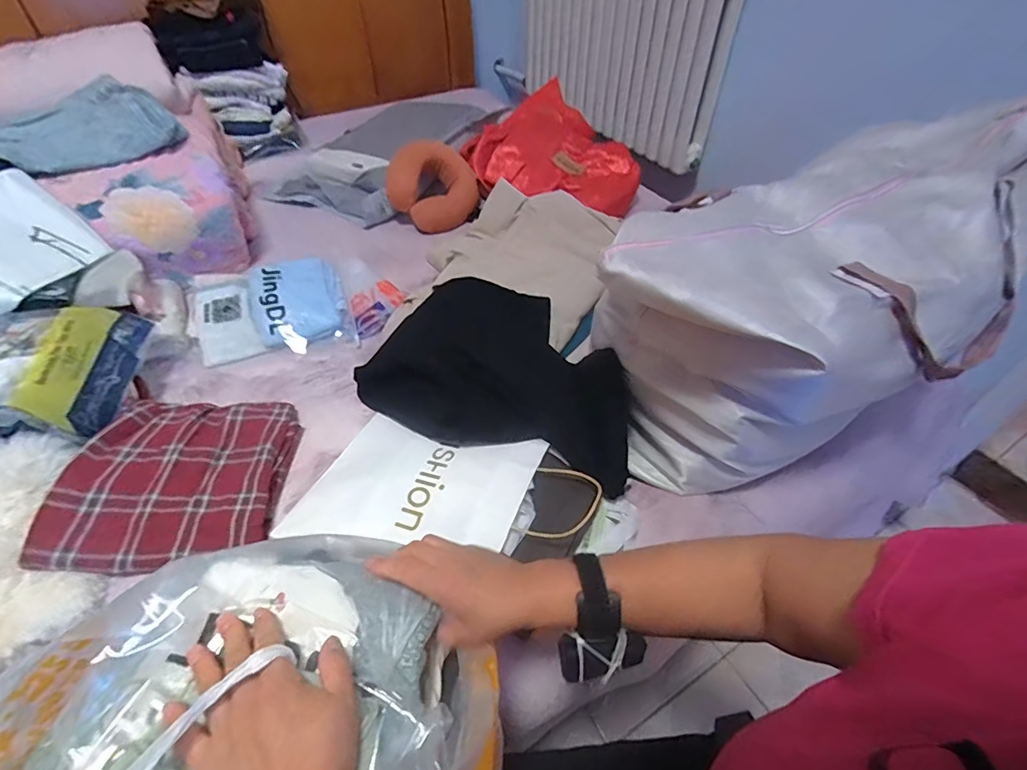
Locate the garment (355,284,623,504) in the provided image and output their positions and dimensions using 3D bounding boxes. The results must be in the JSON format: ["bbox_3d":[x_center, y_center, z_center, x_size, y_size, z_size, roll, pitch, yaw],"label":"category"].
[{"bbox_3d":[0.000,-0.035,0.816,0.456,0.121,0.284,20,50,18],"label":"garment"}]

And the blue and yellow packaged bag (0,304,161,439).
[{"bbox_3d":[-0.763,-0.008,0.694,0.350,0.105,0.242,-15,49,-14],"label":"blue and yellow packaged bag"}]

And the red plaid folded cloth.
[{"bbox_3d":[-0.477,0.124,0.698,0.268,0.055,0.261,-3,47,-4],"label":"red plaid folded cloth"}]

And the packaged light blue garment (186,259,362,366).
[{"bbox_3d":[-0.474,-0.142,0.951,0.283,0.045,0.224,-18,74,-12],"label":"packaged light blue garment"}]

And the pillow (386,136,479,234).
[{"bbox_3d":[-0.206,-0.521,1.288,0.225,0.251,0.095,-40,23,-11],"label":"pillow"}]

